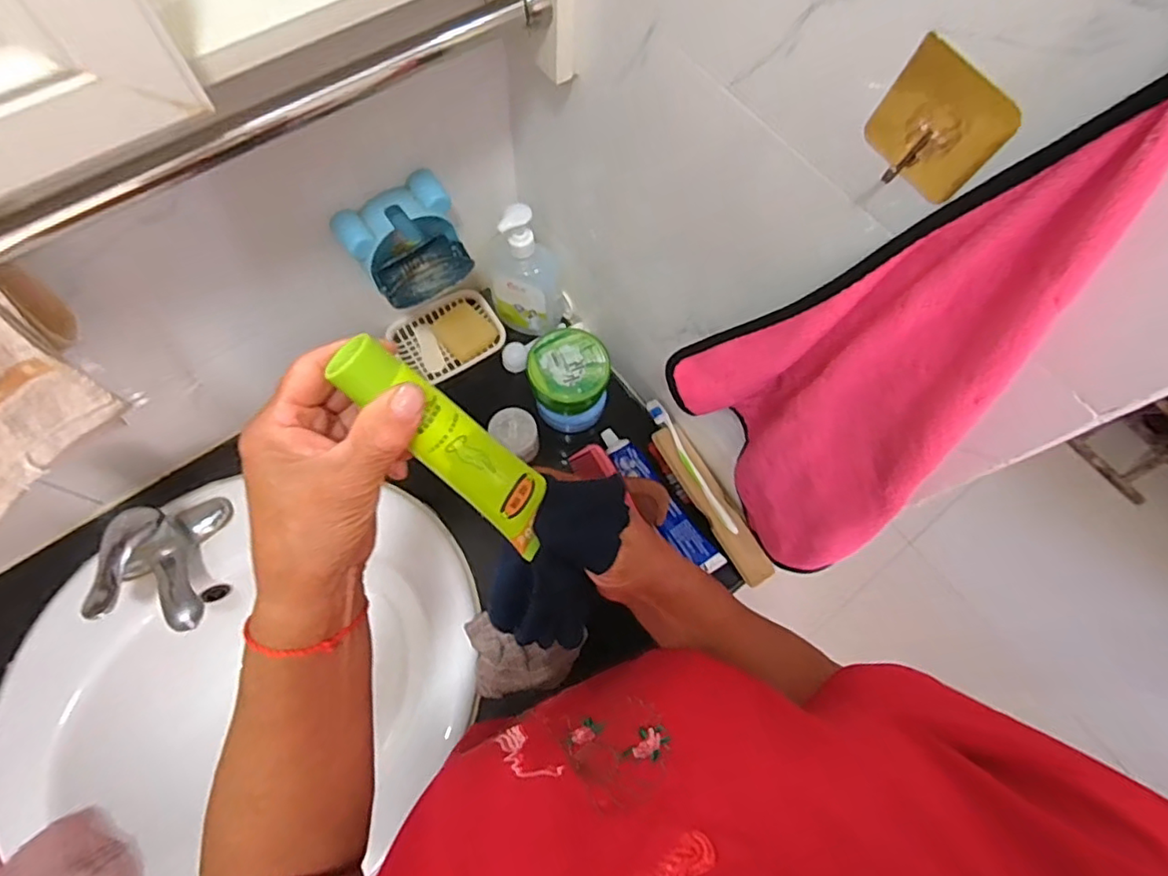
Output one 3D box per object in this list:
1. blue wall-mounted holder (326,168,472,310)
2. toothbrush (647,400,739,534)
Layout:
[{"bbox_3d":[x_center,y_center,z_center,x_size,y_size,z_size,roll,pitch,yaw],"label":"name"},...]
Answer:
[{"bbox_3d":[-0.177,-0.189,0.613,0.114,0.101,0.097,-36,75,-15],"label":"blue wall-mounted holder"},{"bbox_3d":[0.129,0.030,0.691,0.017,0.028,0.180,-32,74,-14],"label":"toothbrush"}]

